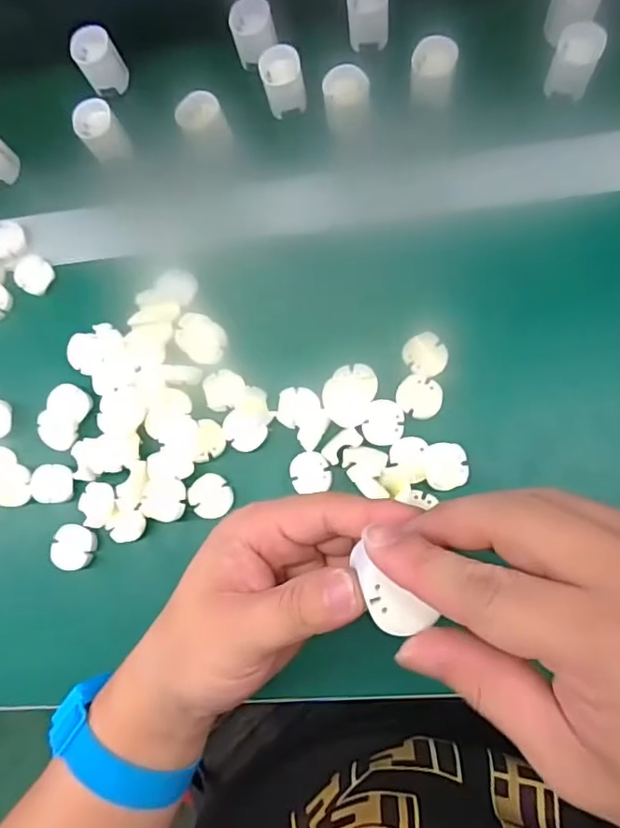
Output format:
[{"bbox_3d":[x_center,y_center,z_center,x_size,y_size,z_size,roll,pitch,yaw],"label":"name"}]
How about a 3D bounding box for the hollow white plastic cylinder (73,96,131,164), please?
[{"bbox_3d":[-0.150,-0.202,0.405,0.028,0.037,0.025,-18,80,4],"label":"hollow white plastic cylinder"}]

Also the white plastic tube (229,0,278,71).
[{"bbox_3d":[-0.040,-0.273,0.401,0.030,0.028,0.032,-1,81,7],"label":"white plastic tube"}]

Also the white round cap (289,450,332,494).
[{"bbox_3d":[0.001,0.036,0.350,0.024,0.005,0.025,-1,81,7],"label":"white round cap"}]

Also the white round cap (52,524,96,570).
[{"bbox_3d":[-0.151,0.085,0.360,0.025,0.007,0.028,17,84,9],"label":"white round cap"}]

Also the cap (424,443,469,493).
[{"bbox_3d":[0.081,0.031,0.336,0.024,0.004,0.028,-3,81,6],"label":"cap"}]

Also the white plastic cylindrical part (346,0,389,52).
[{"bbox_3d":[0.040,-0.278,0.391,0.028,0.031,0.028,-1,81,7],"label":"white plastic cylindrical part"}]

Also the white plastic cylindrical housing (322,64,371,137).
[{"bbox_3d":[0.026,-0.212,0.383,0.030,0.032,0.028,-1,81,7],"label":"white plastic cylindrical housing"}]

